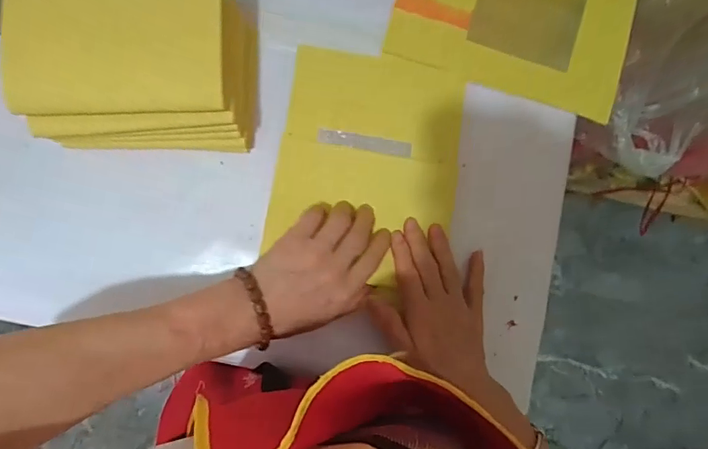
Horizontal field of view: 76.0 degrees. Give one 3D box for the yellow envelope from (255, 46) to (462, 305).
[{"bbox_3d":[0.014,-0.055,0.407,0.158,0.013,0.205,9,79,-4],"label":"yellow envelope"}]

